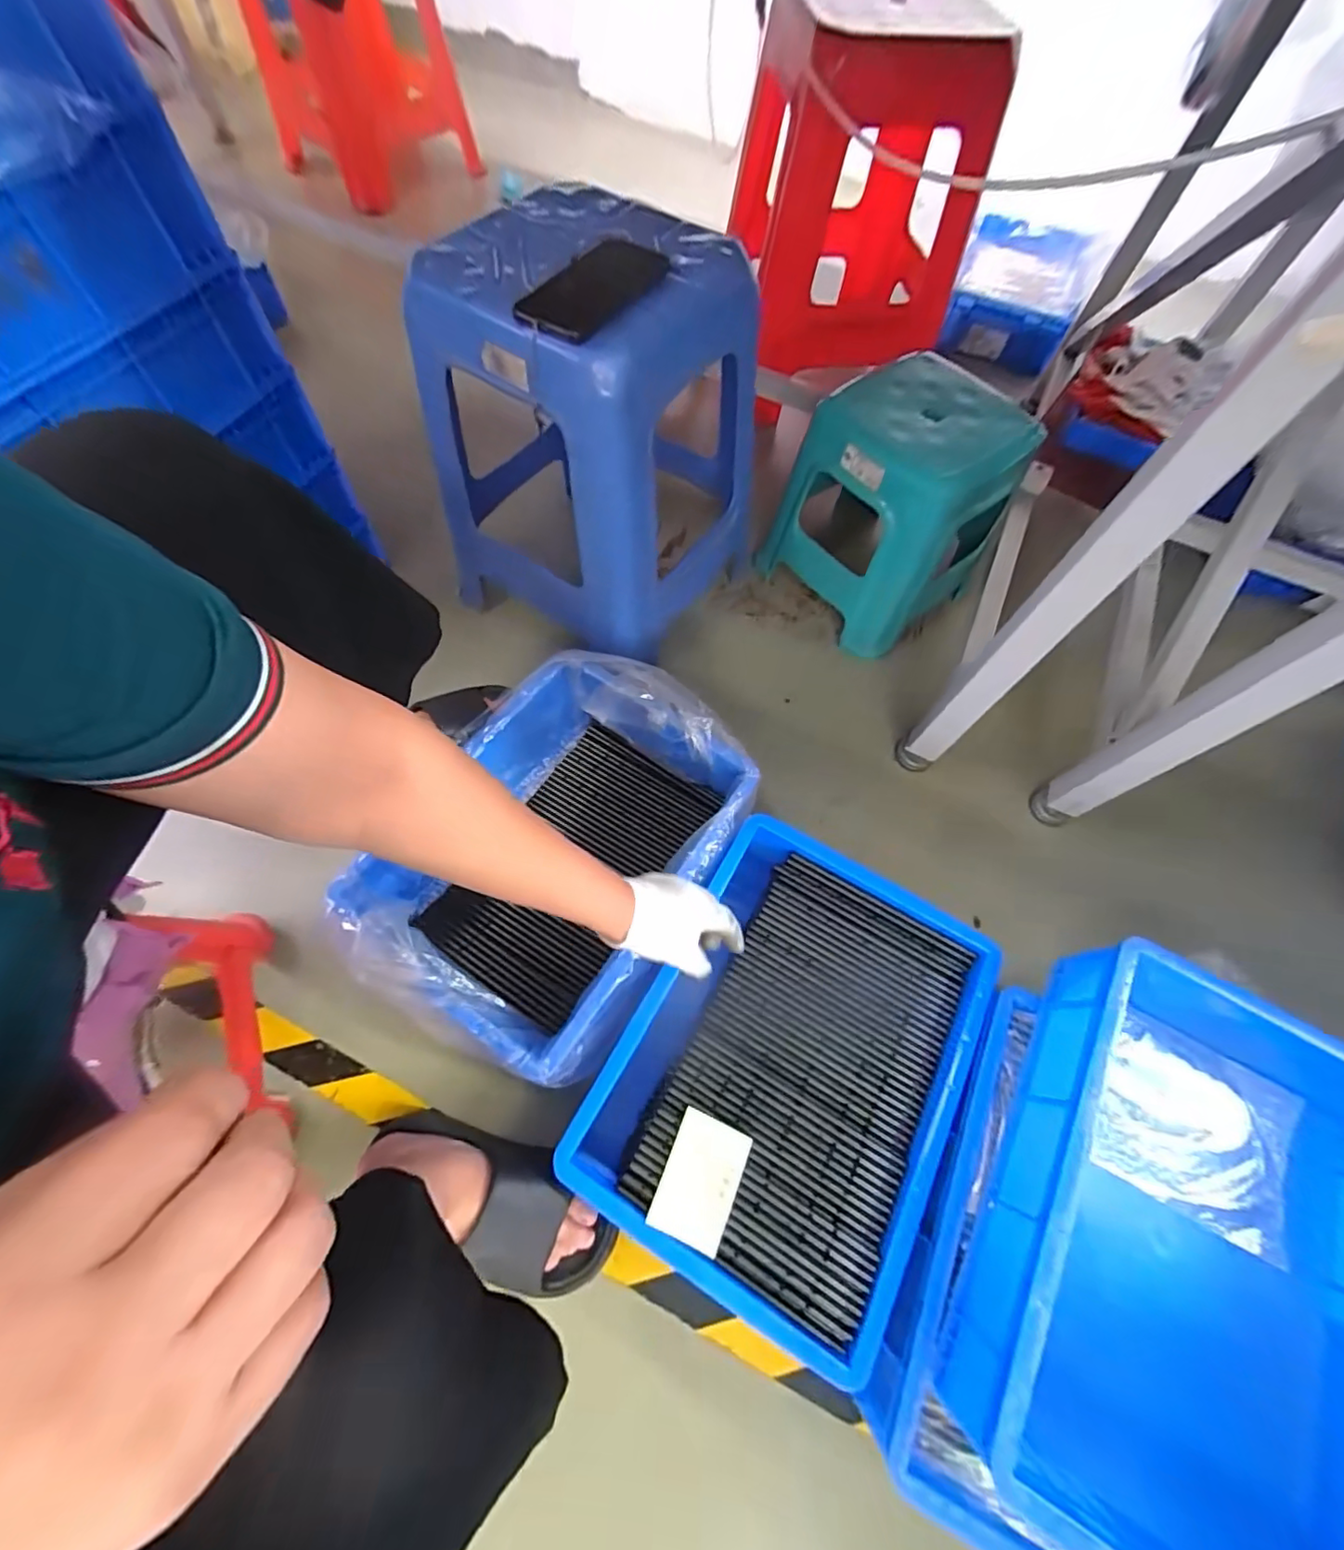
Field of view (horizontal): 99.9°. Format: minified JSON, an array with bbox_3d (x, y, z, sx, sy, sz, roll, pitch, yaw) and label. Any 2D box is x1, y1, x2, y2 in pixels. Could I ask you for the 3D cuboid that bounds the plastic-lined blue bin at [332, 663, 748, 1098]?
[{"bbox_3d":[-0.124,0.078,0.674,0.327,0.123,0.472,31,67,11],"label":"plastic-lined blue bin"}]

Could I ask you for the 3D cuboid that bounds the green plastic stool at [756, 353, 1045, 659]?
[{"bbox_3d":[0.312,-0.386,0.810,0.238,0.265,0.263,-38,72,-18],"label":"green plastic stool"}]

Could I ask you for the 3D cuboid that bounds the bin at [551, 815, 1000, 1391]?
[{"bbox_3d":[0.121,0.291,0.595,0.311,0.106,0.409,30,67,11],"label":"bin"}]

